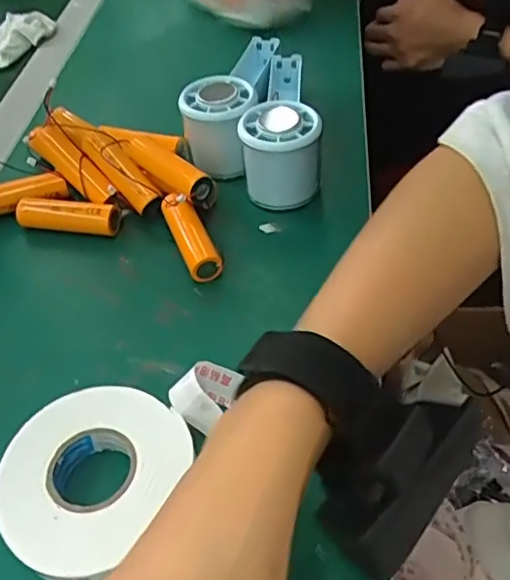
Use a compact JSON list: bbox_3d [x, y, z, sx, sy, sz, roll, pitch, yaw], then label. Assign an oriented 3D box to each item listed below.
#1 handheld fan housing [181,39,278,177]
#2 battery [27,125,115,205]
[{"bbox_3d":[-0.014,-0.159,0.493,0.057,0.055,0.164,9,49,13],"label":"handheld fan housing"},{"bbox_3d":[-0.134,-0.093,0.446,0.075,0.015,0.019,40,59,5],"label":"battery"}]

